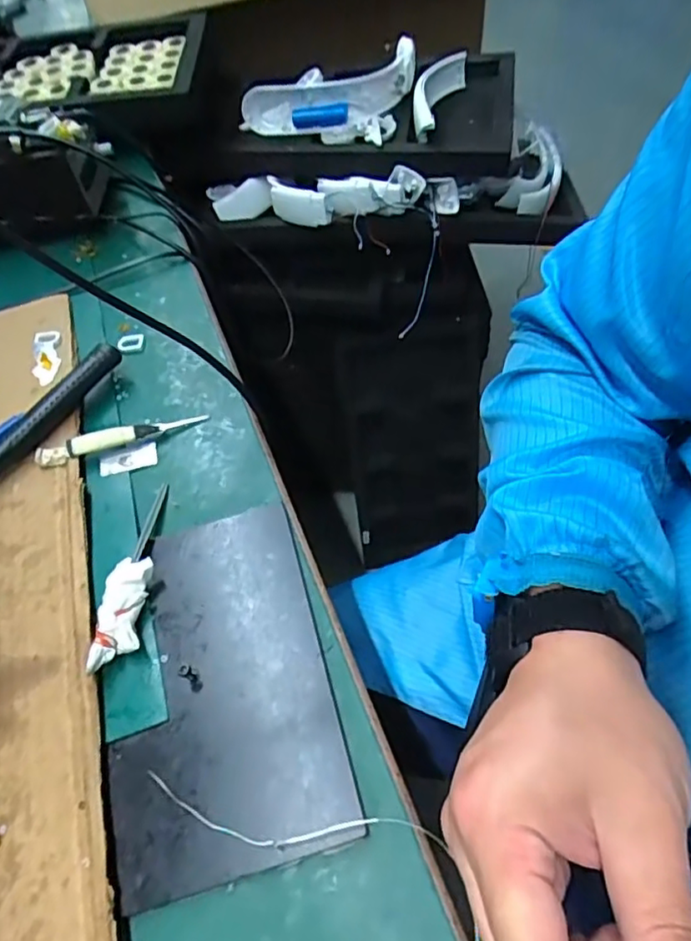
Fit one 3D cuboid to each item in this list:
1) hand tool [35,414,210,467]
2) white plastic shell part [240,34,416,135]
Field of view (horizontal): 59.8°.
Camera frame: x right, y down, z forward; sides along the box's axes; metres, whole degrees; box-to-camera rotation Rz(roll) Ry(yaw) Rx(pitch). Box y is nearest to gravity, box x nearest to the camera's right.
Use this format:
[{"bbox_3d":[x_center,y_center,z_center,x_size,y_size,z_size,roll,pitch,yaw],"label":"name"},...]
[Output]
[{"bbox_3d":[-0.158,-0.023,0.426,0.117,0.017,0.017,-19,55,-9],"label":"hand tool"},{"bbox_3d":[-0.021,-0.450,0.715,0.207,0.063,0.048,-15,55,-6],"label":"white plastic shell part"}]

